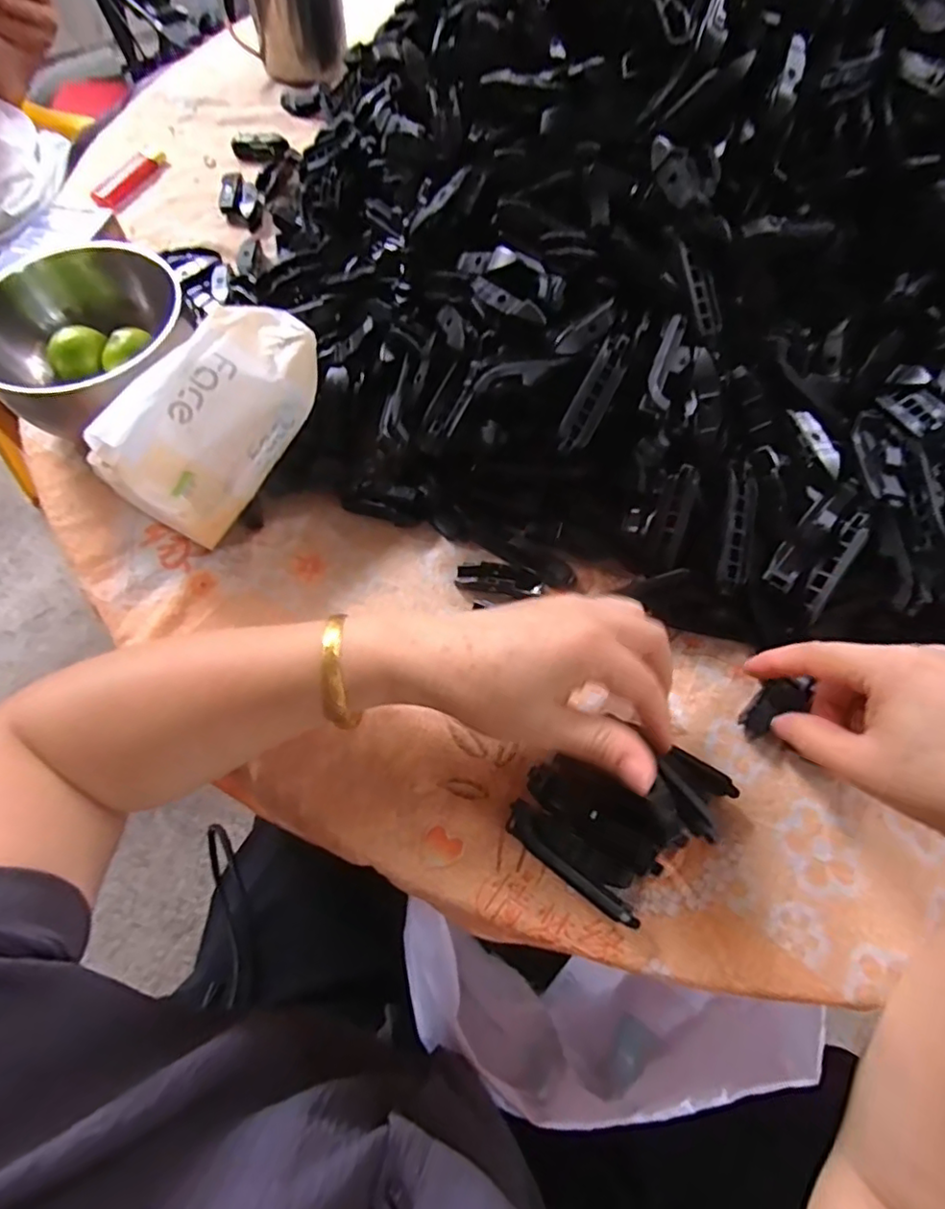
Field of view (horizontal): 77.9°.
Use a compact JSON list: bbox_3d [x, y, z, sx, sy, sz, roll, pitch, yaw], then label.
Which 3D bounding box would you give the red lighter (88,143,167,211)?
[{"bbox_3d":[-0.319,-0.397,0.542,0.021,0.010,0.096,18,67,9],"label":"red lighter"}]

